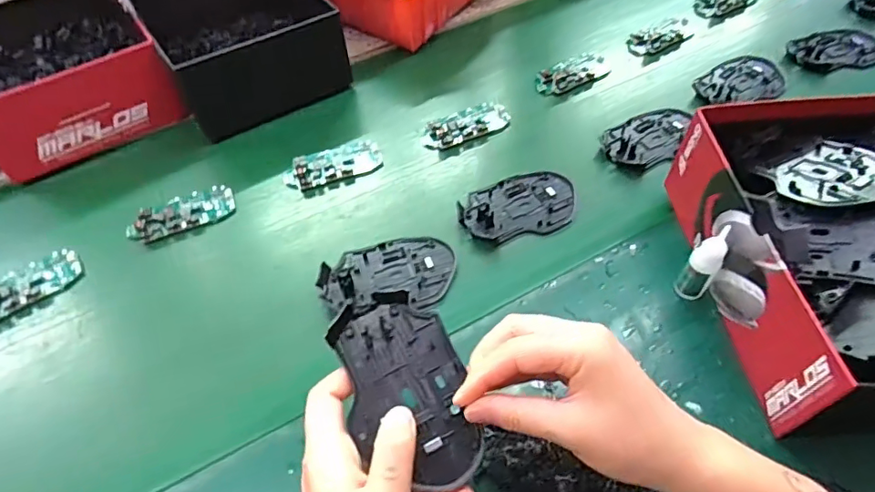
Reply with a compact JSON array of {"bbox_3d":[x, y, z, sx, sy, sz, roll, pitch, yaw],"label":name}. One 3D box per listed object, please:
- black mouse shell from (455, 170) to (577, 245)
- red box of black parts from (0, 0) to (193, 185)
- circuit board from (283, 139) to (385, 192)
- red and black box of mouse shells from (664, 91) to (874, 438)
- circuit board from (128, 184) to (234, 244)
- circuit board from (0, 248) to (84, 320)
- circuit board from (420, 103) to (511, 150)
[{"bbox_3d":[0.074,-0.039,0.492,0.109,0.017,0.074,-10,52,-5],"label":"black mouse shell"},{"bbox_3d":[-0.441,-0.210,0.601,0.185,0.085,0.272,-33,57,-21],"label":"red box of black parts"},{"bbox_3d":[-0.107,-0.085,0.539,0.100,0.011,0.048,-20,53,-13],"label":"circuit board"},{"bbox_3d":[0.306,0.003,0.383,0.186,0.102,0.227,-4,52,0],"label":"red and black box of mouse shells"},{"bbox_3d":[-0.246,-0.033,0.503,0.096,0.011,0.043,-21,54,-13],"label":"circuit board"},{"bbox_3d":[-0.366,0.037,0.457,0.046,0.012,0.102,37,62,27],"label":"circuit board"},{"bbox_3d":[0.029,-0.132,0.565,0.094,0.012,0.048,-21,54,-13],"label":"circuit board"}]

